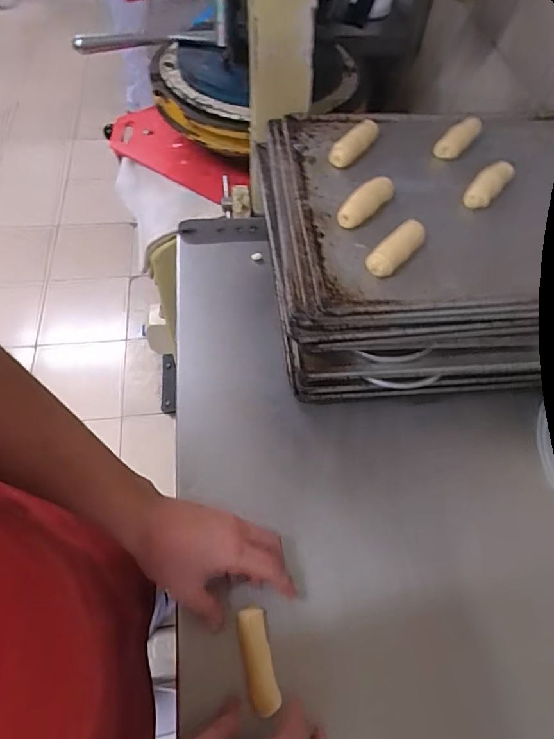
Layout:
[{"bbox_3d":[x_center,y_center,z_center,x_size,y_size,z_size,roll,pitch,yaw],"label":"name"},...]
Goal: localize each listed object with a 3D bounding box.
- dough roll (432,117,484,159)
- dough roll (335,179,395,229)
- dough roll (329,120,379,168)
[{"bbox_3d":[0.239,-0.303,0.607,0.027,0.021,0.098,37,62,19],"label":"dough roll"},{"bbox_3d":[0.101,-0.191,0.529,0.027,0.020,0.092,37,62,18],"label":"dough roll"},{"bbox_3d":[0.096,-0.285,0.585,0.029,0.020,0.093,30,60,14],"label":"dough roll"}]

